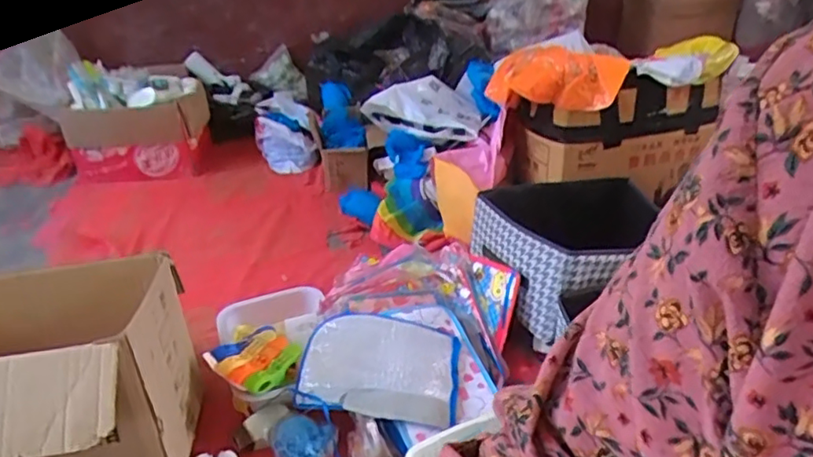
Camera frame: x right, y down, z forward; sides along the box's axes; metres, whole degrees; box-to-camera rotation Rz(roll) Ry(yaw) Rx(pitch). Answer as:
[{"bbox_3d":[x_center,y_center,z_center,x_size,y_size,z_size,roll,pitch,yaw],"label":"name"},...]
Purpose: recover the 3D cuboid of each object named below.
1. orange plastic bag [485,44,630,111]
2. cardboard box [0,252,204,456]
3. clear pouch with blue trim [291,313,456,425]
[{"bbox_3d":[0.346,-0.358,1.424,0.294,0.124,0.152,1,31,6],"label":"orange plastic bag"},{"bbox_3d":[-0.534,0.234,0.865,0.376,0.269,0.353,-8,31,-8],"label":"cardboard box"},{"bbox_3d":[-0.044,0.235,1.019,0.262,0.060,0.206,-1,31,4],"label":"clear pouch with blue trim"}]

